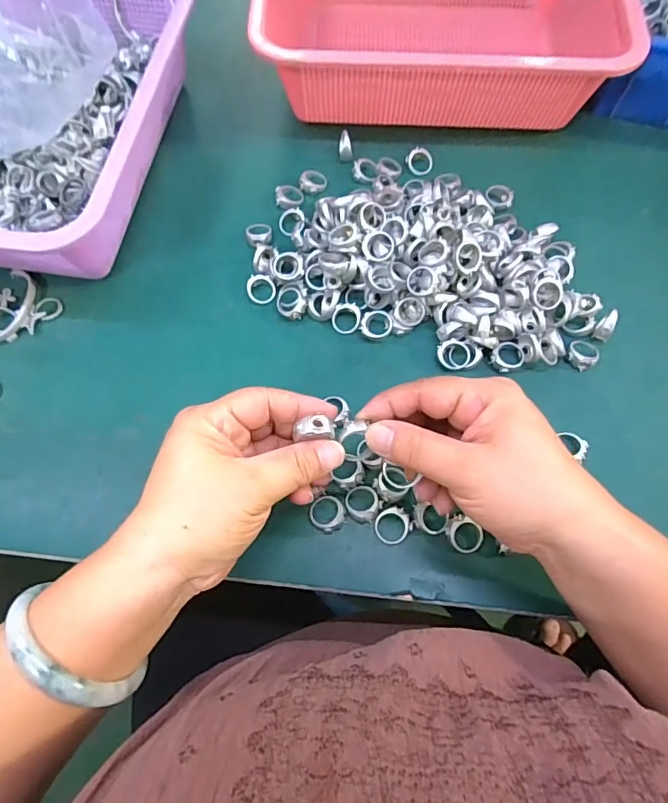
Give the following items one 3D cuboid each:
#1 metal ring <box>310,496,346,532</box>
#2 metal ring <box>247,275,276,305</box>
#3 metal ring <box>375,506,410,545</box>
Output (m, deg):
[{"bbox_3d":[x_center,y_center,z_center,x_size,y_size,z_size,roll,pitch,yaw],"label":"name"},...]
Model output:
[{"bbox_3d":[-0.004,0.071,0.309,0.021,0.009,0.022,0,68,0],"label":"metal ring"},{"bbox_3d":[-0.055,-0.085,0.374,0.022,0.004,0.023,0,88,-3],"label":"metal ring"},{"bbox_3d":[0.037,0.078,0.308,0.022,0.004,0.022,-1,83,11],"label":"metal ring"}]

